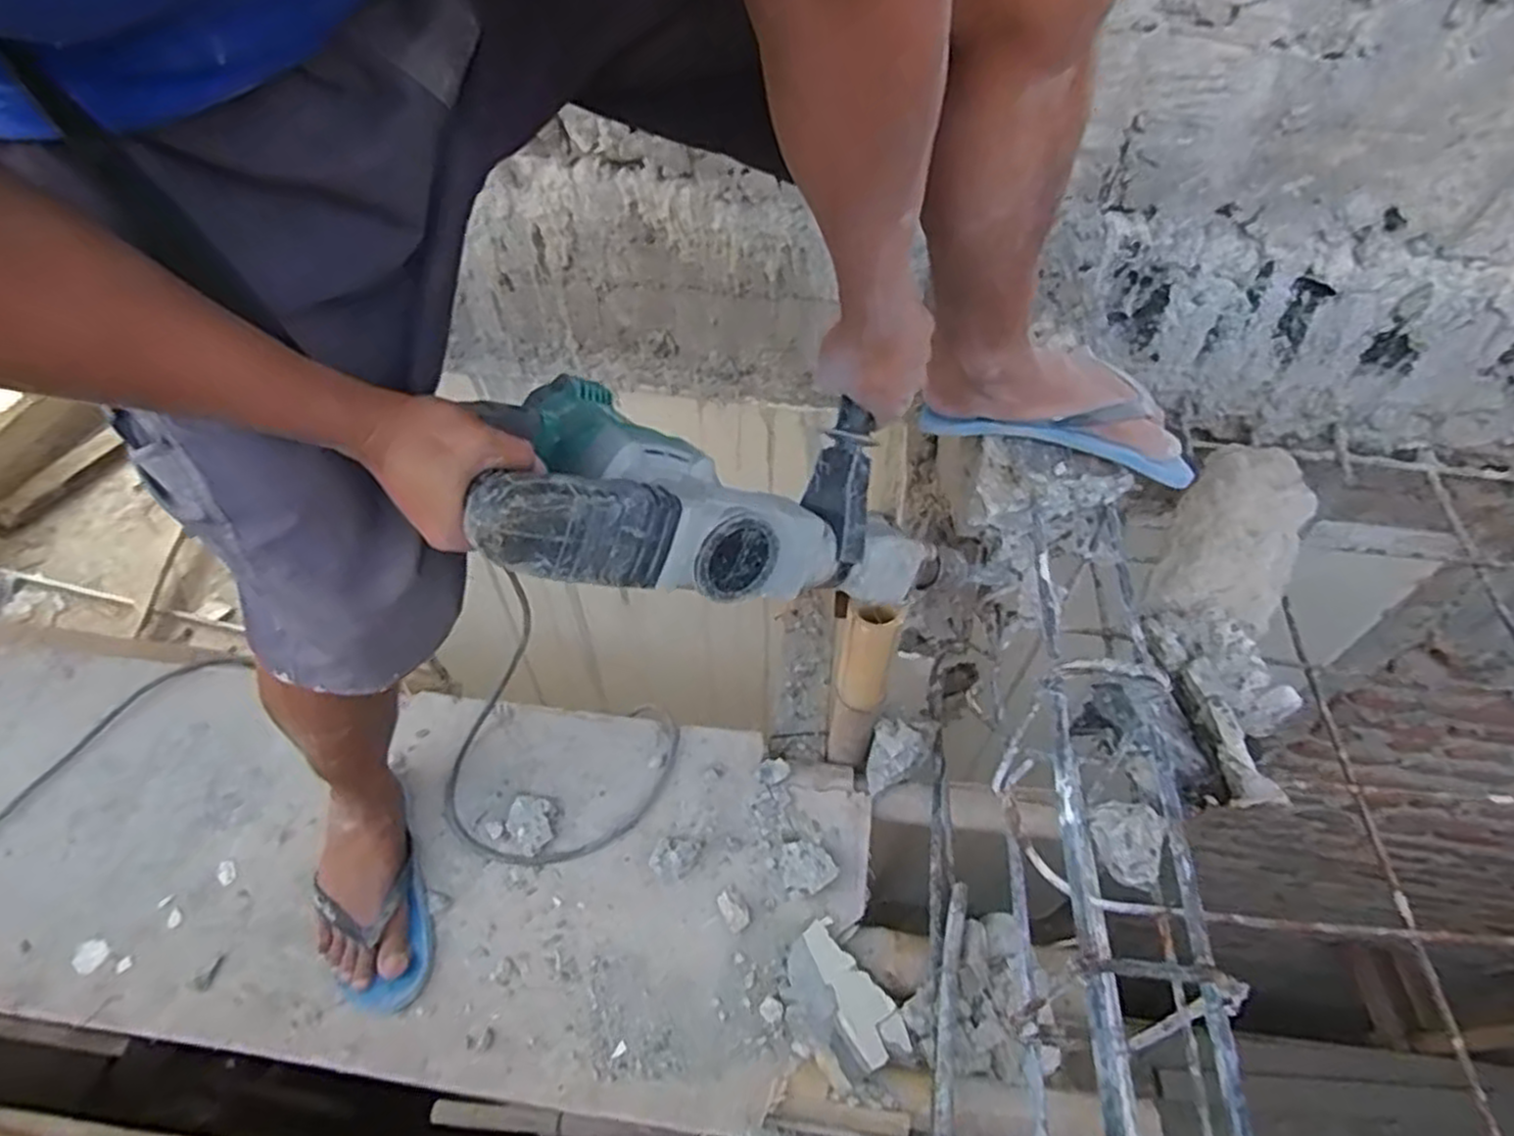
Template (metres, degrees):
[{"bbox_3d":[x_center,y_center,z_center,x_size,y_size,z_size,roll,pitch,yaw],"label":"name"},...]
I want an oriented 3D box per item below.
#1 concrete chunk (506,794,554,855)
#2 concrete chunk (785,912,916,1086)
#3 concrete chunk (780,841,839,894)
[{"bbox_3d":[-0.258,0.291,0.869,0.051,0.023,0.057,-34,59,-23],"label":"concrete chunk"},{"bbox_3d":[0.081,0.425,0.743,0.086,0.039,0.138,-35,60,-24],"label":"concrete chunk"},{"bbox_3d":[0.052,0.328,0.830,0.053,0.030,0.056,0,52,0],"label":"concrete chunk"}]

